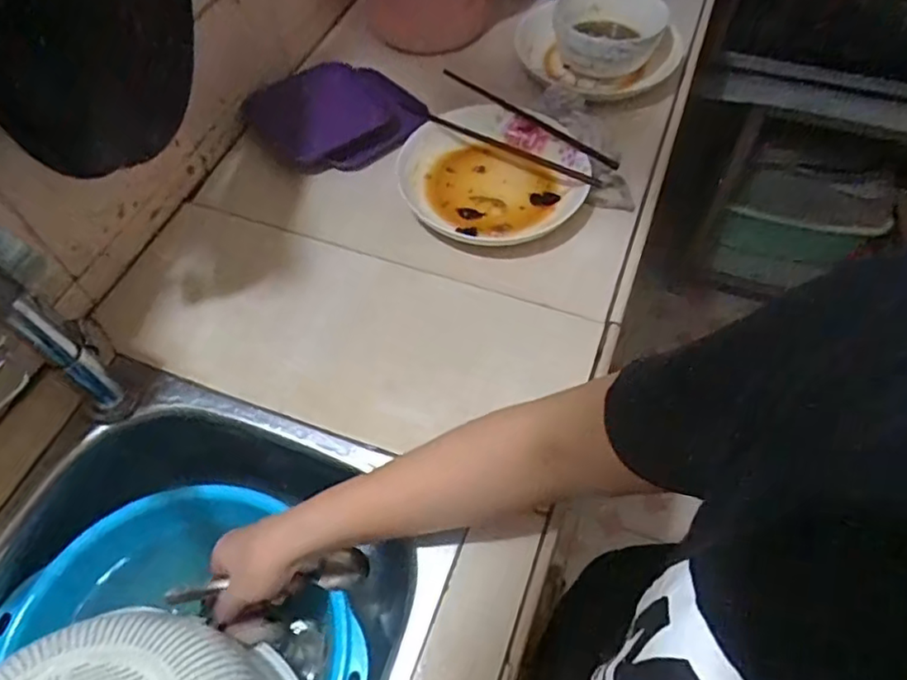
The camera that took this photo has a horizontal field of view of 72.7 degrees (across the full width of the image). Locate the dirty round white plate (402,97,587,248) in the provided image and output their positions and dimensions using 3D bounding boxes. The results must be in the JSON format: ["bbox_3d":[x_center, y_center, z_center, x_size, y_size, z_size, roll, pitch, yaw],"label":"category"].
[{"bbox_3d":[0.042,-0.182,0.673,0.195,0.042,0.169,-3,58,-2],"label":"dirty round white plate"}]

